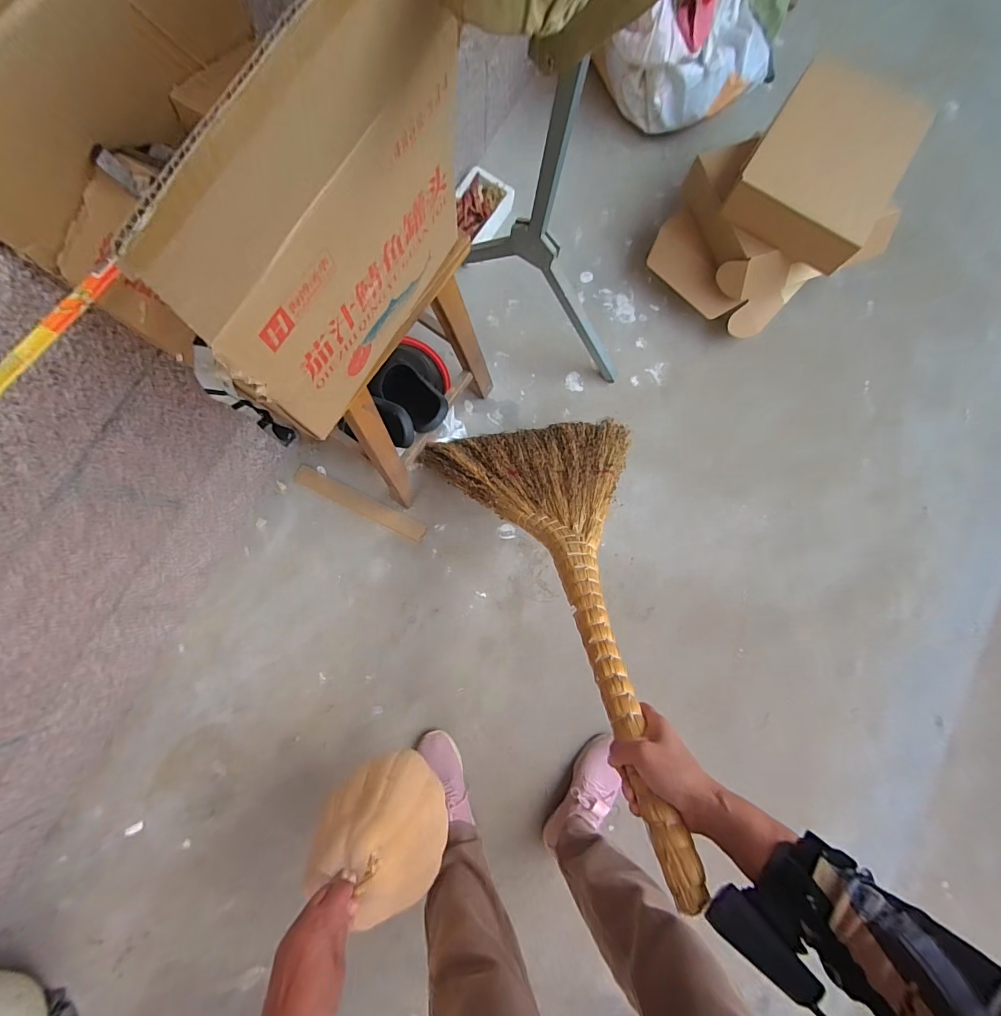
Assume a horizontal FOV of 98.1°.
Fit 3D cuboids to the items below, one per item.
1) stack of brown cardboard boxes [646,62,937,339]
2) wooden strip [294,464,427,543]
[{"bbox_3d":[0.578,-0.613,0.897,0.405,0.226,0.376,-43,87,-8],"label":"stack of brown cardboard boxes"},{"bbox_3d":[-0.296,-0.010,0.922,0.294,0.010,0.041,27,82,0],"label":"wooden strip"}]

